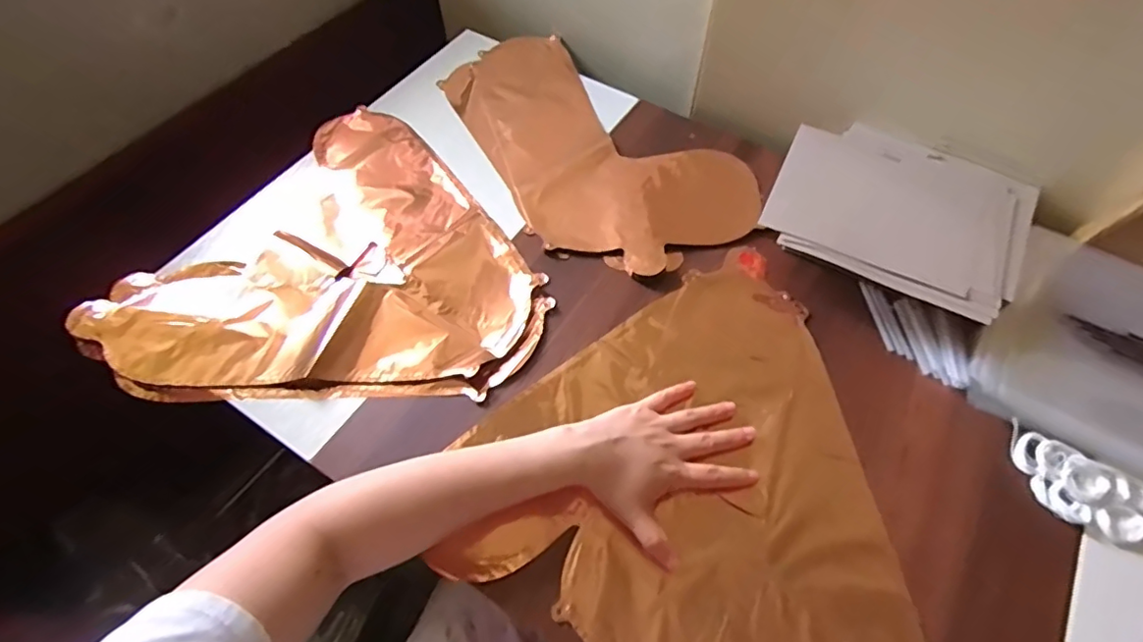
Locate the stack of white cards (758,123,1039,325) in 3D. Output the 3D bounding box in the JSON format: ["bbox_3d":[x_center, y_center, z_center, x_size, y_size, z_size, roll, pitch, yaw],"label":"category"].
[{"bbox_3d":[0.329,-0.116,0.574,0.230,0.020,0.196,27,61,15],"label":"stack of white cards"}]

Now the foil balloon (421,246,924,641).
[{"bbox_3d":[0.126,0.134,0.472,0.383,0.023,0.345,-38,66,-23],"label":"foil balloon"}]

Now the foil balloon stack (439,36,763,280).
[{"bbox_3d":[0.019,-0.228,0.691,0.246,0.010,0.427,-26,62,-14],"label":"foil balloon stack"}]

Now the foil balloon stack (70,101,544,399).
[{"bbox_3d":[-0.237,-0.091,0.597,0.408,0.017,0.356,1,57,-1],"label":"foil balloon stack"}]

